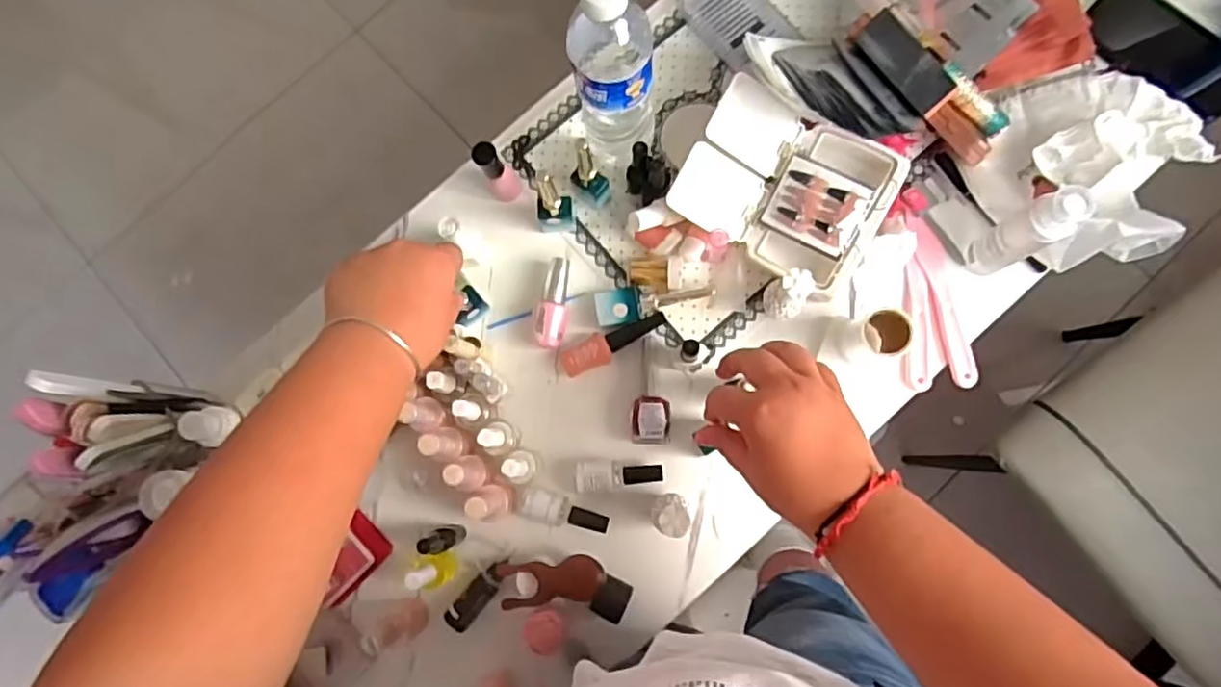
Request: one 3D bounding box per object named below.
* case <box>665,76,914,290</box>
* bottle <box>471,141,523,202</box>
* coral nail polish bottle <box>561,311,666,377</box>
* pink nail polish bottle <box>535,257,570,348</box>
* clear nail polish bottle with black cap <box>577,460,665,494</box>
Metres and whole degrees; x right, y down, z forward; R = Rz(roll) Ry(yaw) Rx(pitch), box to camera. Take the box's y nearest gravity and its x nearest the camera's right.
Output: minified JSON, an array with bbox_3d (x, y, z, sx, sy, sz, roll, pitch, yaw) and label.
[{"bbox_3d":[0.155,-0.135,0.598,0.172,0.073,0.131,28,84,8],"label":"case"},{"bbox_3d":[-0.101,-0.156,0.615,0.029,0.075,0.028,-1,81,4],"label":"bottle"},{"bbox_3d":[0.004,0.001,0.613,0.098,0.020,0.028,-21,80,0],"label":"coral nail polish bottle"},{"bbox_3d":[-0.051,-0.038,0.617,0.024,0.021,0.082,7,81,5],"label":"pink nail polish bottle"},{"bbox_3d":[0.008,0.115,0.590,0.074,0.023,0.026,-2,81,4],"label":"clear nail polish bottle with black cap"}]

